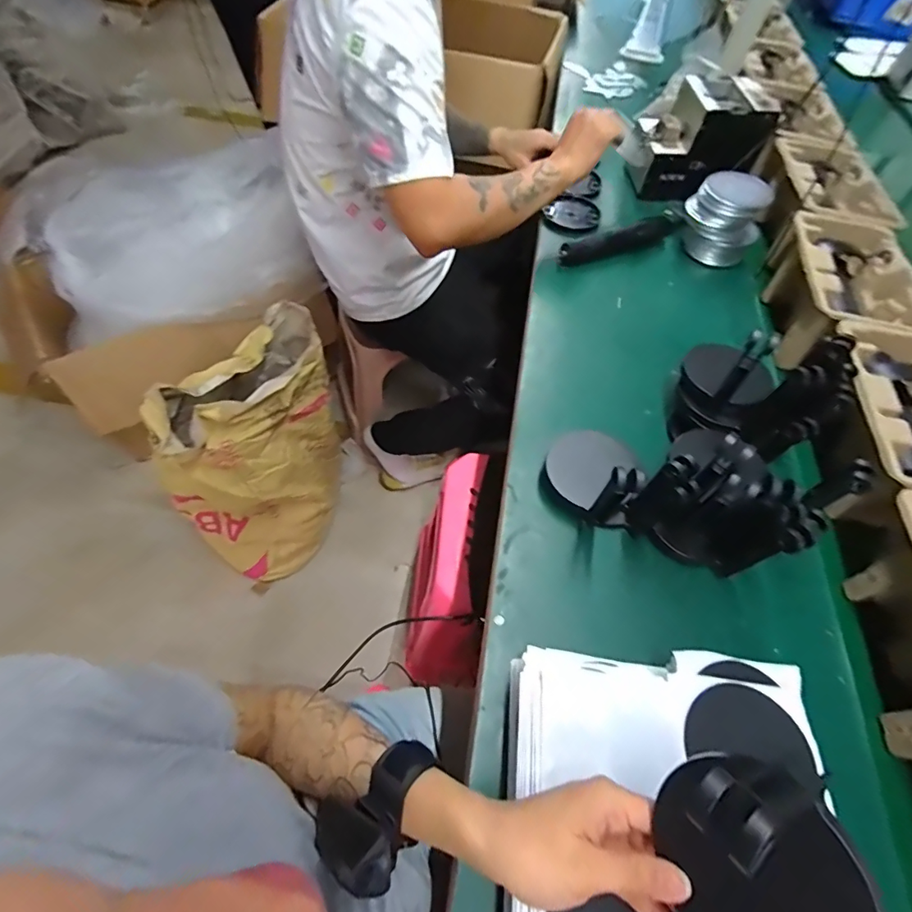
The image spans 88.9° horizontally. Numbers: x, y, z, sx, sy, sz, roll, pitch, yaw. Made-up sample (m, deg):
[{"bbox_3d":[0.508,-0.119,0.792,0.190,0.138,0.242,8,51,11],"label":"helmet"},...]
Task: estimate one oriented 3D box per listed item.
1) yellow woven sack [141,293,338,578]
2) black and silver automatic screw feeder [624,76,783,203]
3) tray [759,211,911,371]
[{"bbox_3d":[-0.421,0.009,1.038,0.265,0.485,0.434,33,67,14],"label":"yellow woven sack"},{"bbox_3d":[0.423,-0.549,0.811,0.192,0.137,0.146,-1,63,-2],"label":"black and silver automatic screw feeder"},{"bbox_3d":[0.537,-0.228,0.657,0.149,0.114,0.232,10,63,3],"label":"tray"}]

